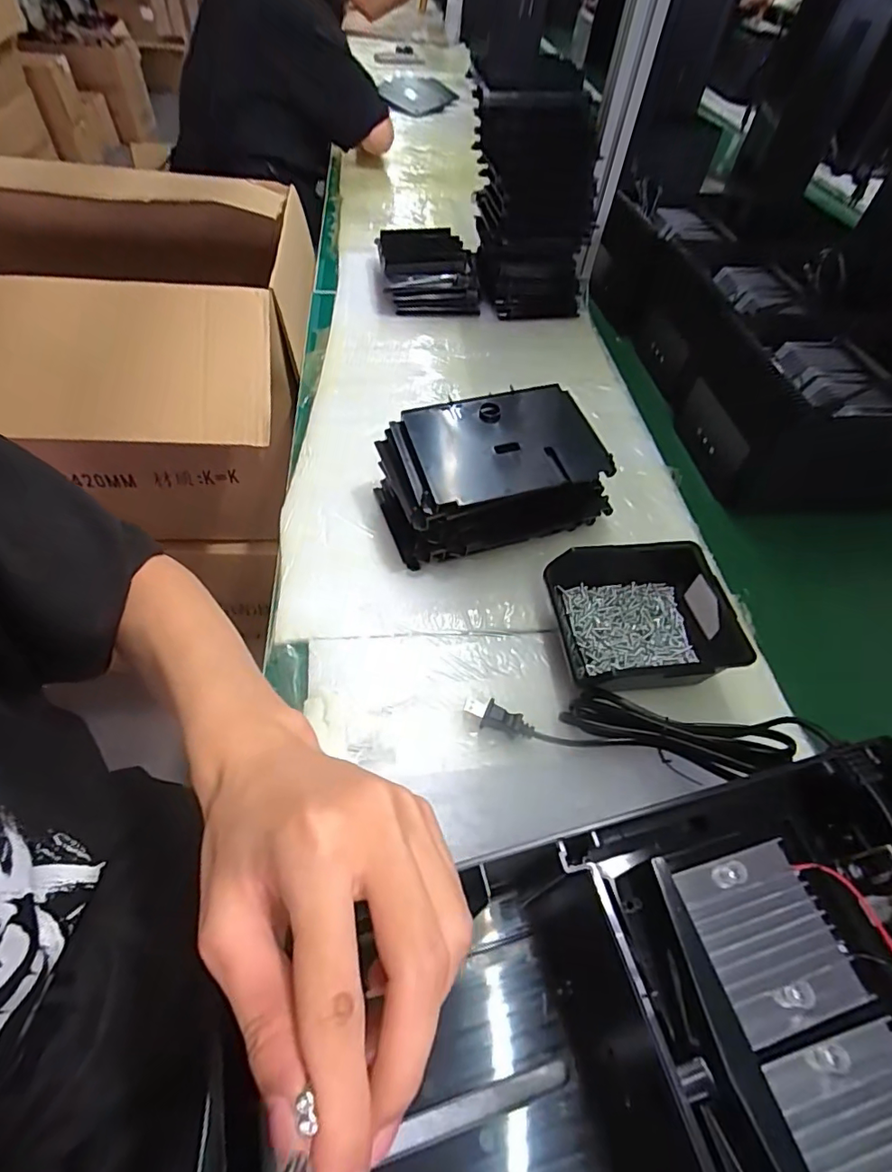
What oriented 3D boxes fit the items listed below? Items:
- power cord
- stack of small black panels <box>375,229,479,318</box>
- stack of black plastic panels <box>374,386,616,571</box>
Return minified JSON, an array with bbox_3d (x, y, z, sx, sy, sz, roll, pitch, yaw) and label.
[{"bbox_3d":[0.130,0.101,0.381,0.230,0.034,0.047,2,51,22],"label":"power cord"},{"bbox_3d":[-0.029,-0.486,0.812,0.144,0.064,0.163,-3,53,-5],"label":"stack of small black panels"},{"bbox_3d":[0.044,-0.105,0.513,0.208,0.096,0.143,-17,56,-15],"label":"stack of black plastic panels"}]

